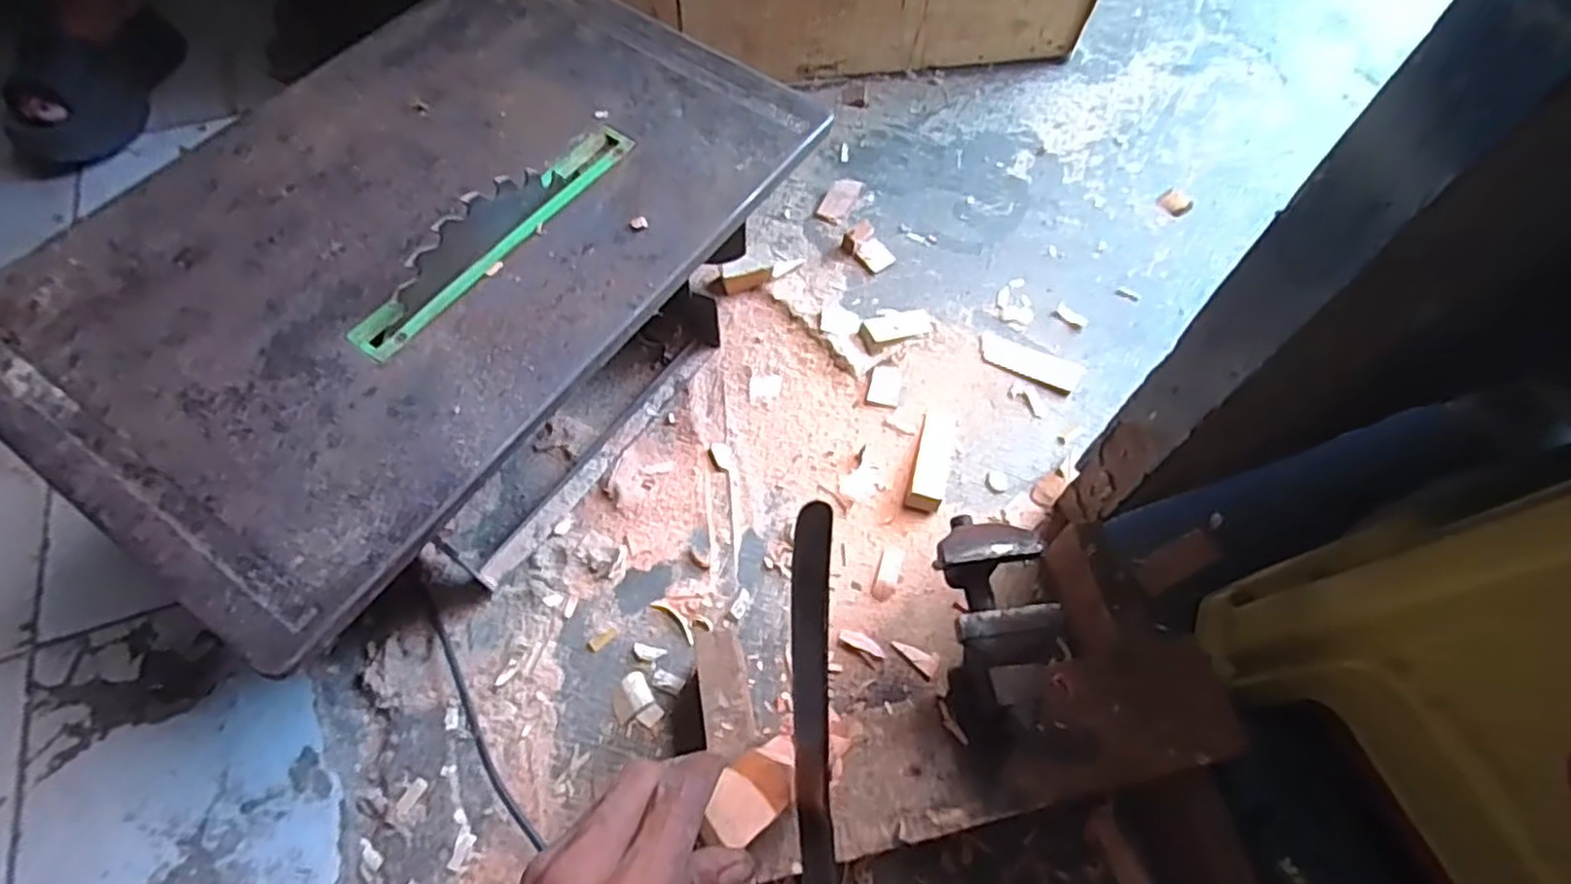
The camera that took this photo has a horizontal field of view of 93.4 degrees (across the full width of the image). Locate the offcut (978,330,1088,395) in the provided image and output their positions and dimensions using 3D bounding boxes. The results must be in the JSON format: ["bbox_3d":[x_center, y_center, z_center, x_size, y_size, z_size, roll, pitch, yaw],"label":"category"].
[{"bbox_3d":[0.241,-0.080,0.729,0.101,0.010,0.042,23,66,11],"label":"offcut"}]

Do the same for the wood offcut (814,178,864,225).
[{"bbox_3d":[0.059,-0.266,0.822,0.033,0.010,0.064,26,66,12],"label":"wood offcut"}]

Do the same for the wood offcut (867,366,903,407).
[{"bbox_3d":[0.096,-0.055,0.709,0.029,0.005,0.041,11,64,5],"label":"wood offcut"}]

